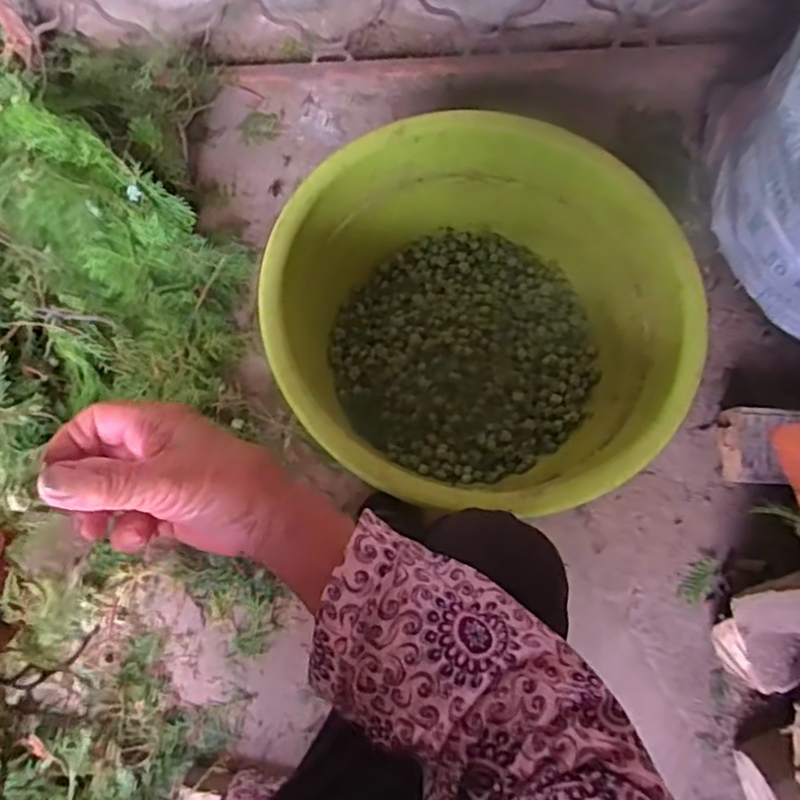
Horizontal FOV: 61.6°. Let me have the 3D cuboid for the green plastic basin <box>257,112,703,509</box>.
[{"bbox_3d":[0.083,-0.080,0.770,0.430,0.184,0.442,1,71,-2],"label":"green plastic basin"}]

